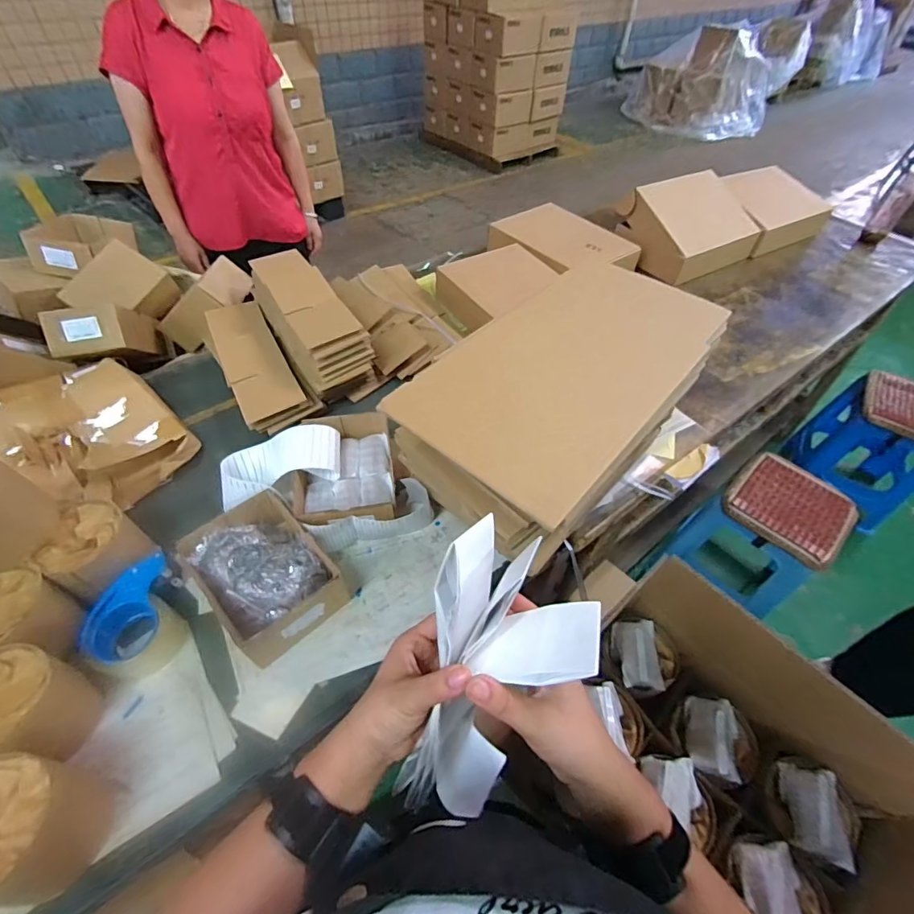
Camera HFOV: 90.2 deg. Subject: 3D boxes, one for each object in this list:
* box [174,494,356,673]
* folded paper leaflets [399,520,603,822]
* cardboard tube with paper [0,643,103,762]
[{"bbox_3d":[-0.277,0.173,0.673,0.209,0.091,0.152,37,58,25],"label":"box"},{"bbox_3d":[0.034,0.175,0.365,0.126,0.232,0.083,14,14,5],"label":"folded paper leaflets"},{"bbox_3d":[-0.520,0.304,0.546,0.118,0.100,0.120,0,50,-3],"label":"cardboard tube with paper"}]

